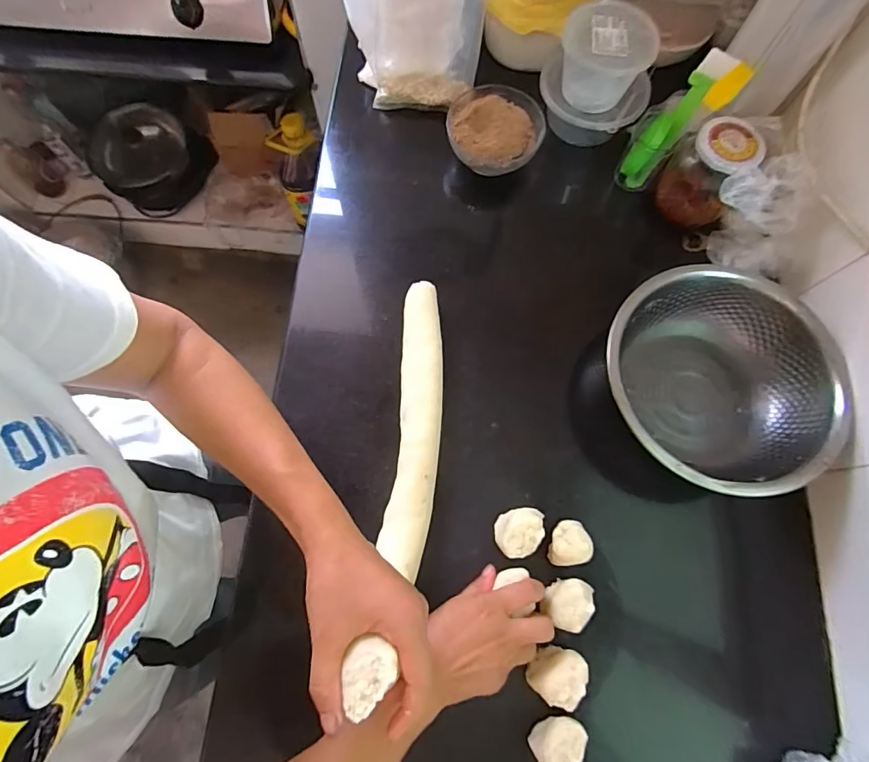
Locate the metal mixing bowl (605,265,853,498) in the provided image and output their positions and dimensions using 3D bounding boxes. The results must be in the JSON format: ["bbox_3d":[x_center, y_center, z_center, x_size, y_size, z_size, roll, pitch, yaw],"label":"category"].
[{"bbox_3d":[0.290,0.003,0.486,0.216,0.078,0.224,7,73,1],"label":"metal mixing bowl"}]

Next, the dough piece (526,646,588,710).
[{"bbox_3d":[0.115,0.271,0.425,0.049,0.037,0.039,-43,78,-12],"label":"dough piece"}]

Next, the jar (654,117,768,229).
[{"bbox_3d":[0.311,-0.239,0.537,0.076,0.102,0.066,27,75,7],"label":"jar"}]

